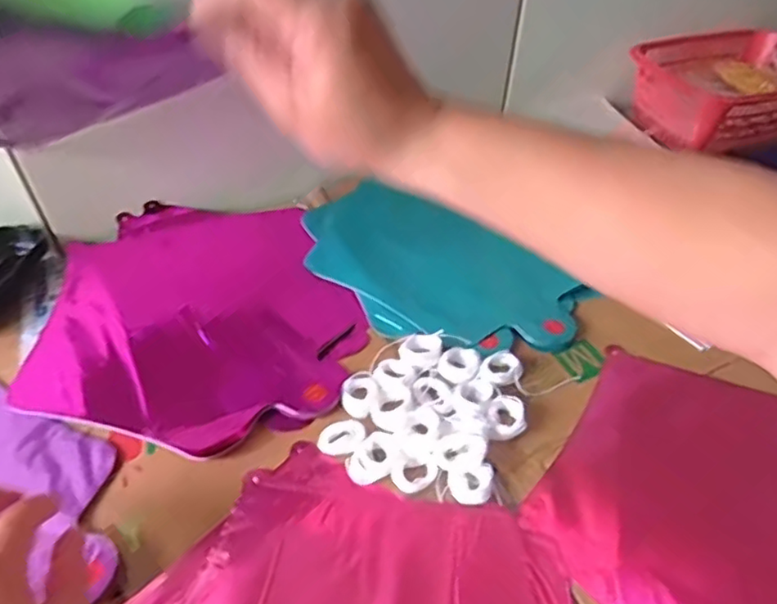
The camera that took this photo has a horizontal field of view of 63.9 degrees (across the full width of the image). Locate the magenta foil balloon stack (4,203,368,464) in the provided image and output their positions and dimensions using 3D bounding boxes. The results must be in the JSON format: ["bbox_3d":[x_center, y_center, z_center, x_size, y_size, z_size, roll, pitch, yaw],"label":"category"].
[{"bbox_3d":[-0.143,0.007,0.483,0.233,0.014,0.238,-1,47,-2],"label":"magenta foil balloon stack"}]

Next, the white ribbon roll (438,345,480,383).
[{"bbox_3d":[0.051,0.044,0.446,0.027,0.007,0.029,0,47,0],"label":"white ribbon roll"}]

